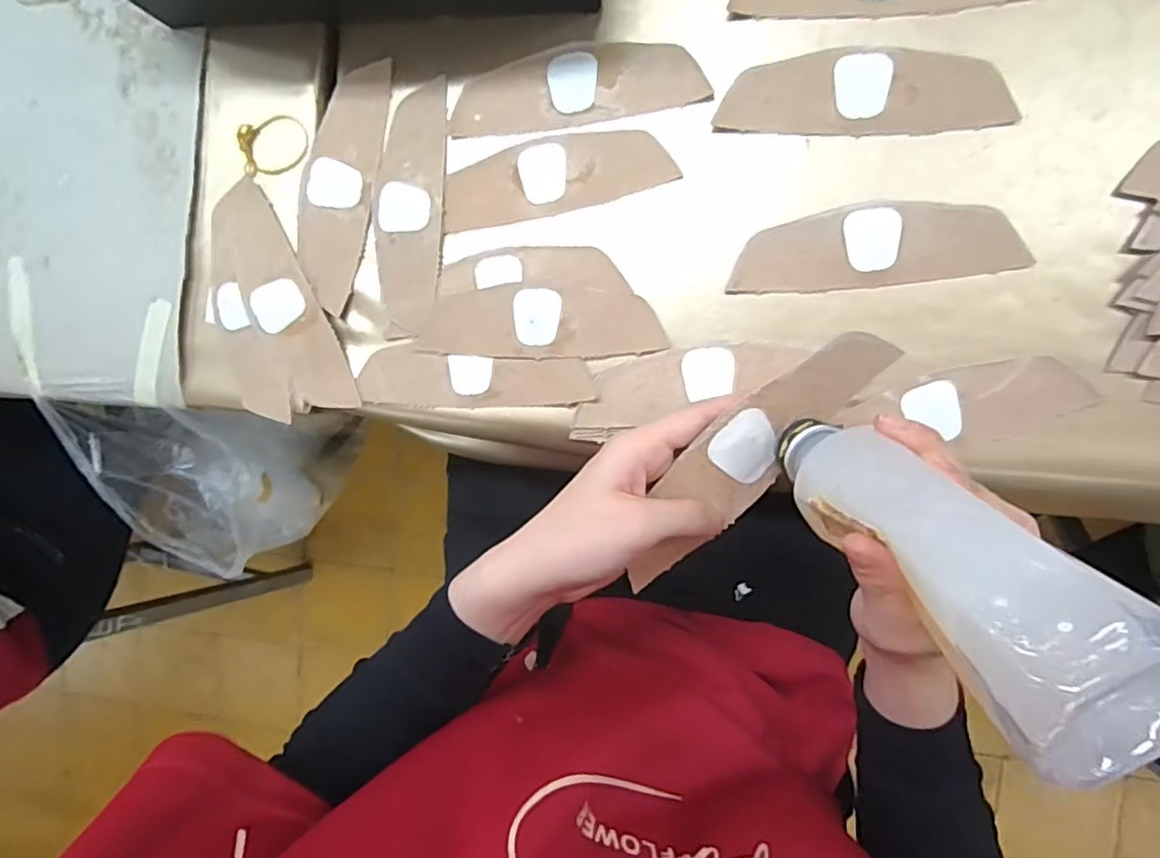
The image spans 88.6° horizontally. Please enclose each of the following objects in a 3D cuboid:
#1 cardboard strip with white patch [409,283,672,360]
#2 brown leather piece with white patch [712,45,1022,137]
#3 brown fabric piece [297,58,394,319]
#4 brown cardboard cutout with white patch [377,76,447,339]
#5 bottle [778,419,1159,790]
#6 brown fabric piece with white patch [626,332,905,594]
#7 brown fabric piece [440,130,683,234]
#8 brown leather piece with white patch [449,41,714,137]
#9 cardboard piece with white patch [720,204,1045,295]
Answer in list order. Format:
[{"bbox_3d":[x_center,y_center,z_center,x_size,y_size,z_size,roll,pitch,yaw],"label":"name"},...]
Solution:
[{"bbox_3d":[-0.031,-0.076,0.423,0.174,0.005,0.050,1,95,10],"label":"cardboard strip with white patch"},{"bbox_3d":[0.180,-0.215,0.379,0.172,0.005,0.053,3,95,8],"label":"brown leather piece with white patch"},{"bbox_3d":[-0.177,-0.178,0.438,0.052,0.005,0.176,12,93,1],"label":"brown fabric piece"},{"bbox_3d":[-0.123,-0.158,0.430,0.048,0.008,0.175,6,96,8],"label":"brown cardboard cutout with white patch"},{"bbox_3d":[0.126,0.042,0.219,0.048,0.157,0.044,-44,119,10],"label":"bottle"},{"bbox_3d":[0.085,0.013,0.302,0.173,0.006,0.048,-45,119,6],"label":"brown fabric piece with white patch"},{"bbox_3d":[-0.019,-0.176,0.415,0.159,0.004,0.051,-7,96,10],"label":"brown fabric piece"},{"bbox_3d":[-0.004,-0.235,0.406,0.173,0.004,0.052,-3,93,11],"label":"brown leather piece with white patch"},{"bbox_3d":[0.190,-0.118,0.383,0.174,0.004,0.051,-3,95,9],"label":"cardboard piece with white patch"}]

